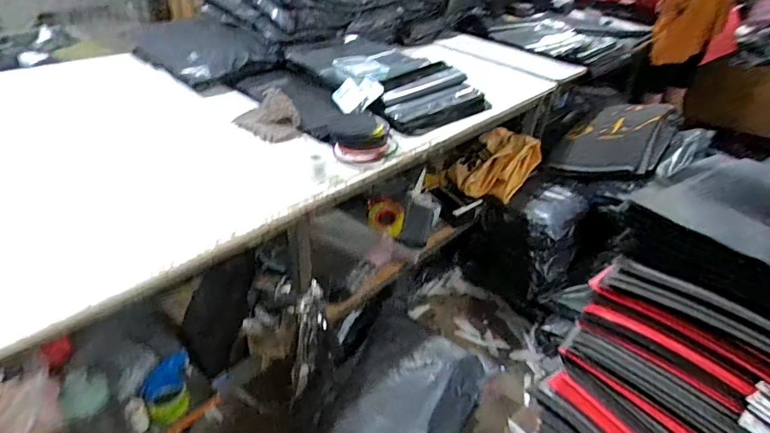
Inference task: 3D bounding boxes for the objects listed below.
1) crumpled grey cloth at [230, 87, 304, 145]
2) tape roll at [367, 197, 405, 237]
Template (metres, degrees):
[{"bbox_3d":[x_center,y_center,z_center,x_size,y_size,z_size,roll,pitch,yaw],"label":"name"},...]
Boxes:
[{"bbox_3d":[-0.323,-0.287,1.272,0.156,0.075,0.223,-23,45,-35],"label":"crumpled grey cloth"},{"bbox_3d":[0.004,-0.007,1.521,0.127,0.123,0.050,13,20,12],"label":"tape roll"}]

